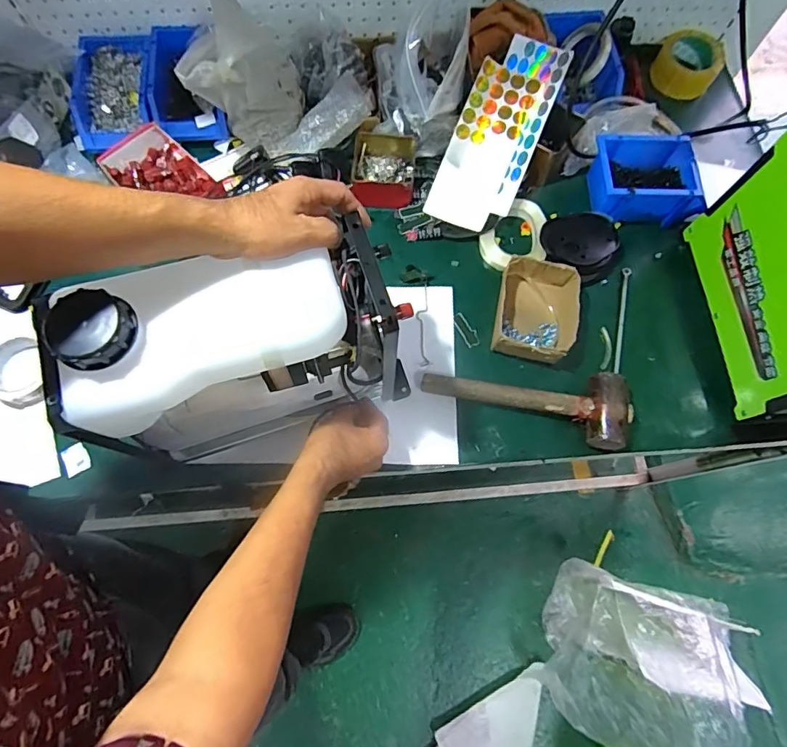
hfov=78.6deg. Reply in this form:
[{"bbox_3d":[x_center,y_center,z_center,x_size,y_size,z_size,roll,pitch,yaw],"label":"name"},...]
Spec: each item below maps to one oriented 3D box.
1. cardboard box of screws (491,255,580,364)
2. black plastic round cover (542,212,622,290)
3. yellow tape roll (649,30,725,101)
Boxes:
[{"bbox_3d":[0.207,-0.089,0.695,0.115,0.049,0.145,12,72,3],"label":"cardboard box of screws"},{"bbox_3d":[0.287,-0.195,0.735,0.109,0.034,0.107,0,72,-1],"label":"black plastic round cover"},{"bbox_3d":[0.530,-0.560,0.871,0.103,0.065,0.101,0,72,-1],"label":"yellow tape roll"}]

